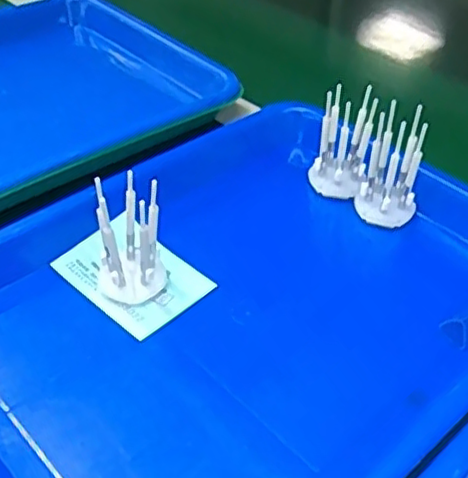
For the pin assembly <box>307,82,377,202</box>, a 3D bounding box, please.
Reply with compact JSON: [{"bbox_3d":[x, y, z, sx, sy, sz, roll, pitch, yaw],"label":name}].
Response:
[{"bbox_3d":[0.073,-0.064,0.446,0.035,0.071,0.019,4,10,-15],"label":"pin assembly"}]

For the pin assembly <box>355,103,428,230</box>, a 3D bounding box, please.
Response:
[{"bbox_3d":[0.100,-0.046,0.420,0.035,0.070,0.032,11,42,10],"label":"pin assembly"}]

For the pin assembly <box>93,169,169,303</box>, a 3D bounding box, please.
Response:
[{"bbox_3d":[-0.057,-0.004,0.364,0.035,0.070,0.031,4,41,2],"label":"pin assembly"}]

